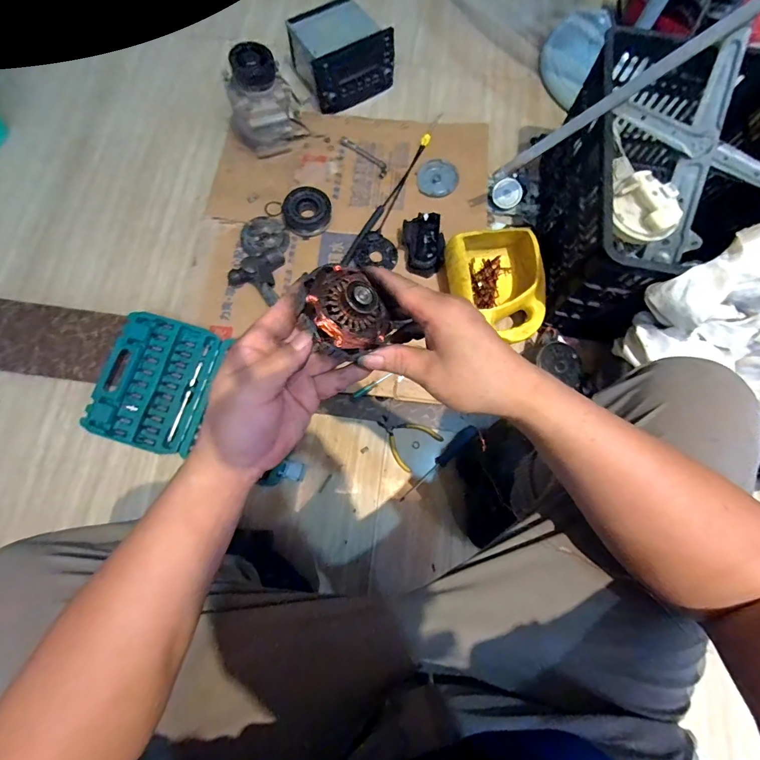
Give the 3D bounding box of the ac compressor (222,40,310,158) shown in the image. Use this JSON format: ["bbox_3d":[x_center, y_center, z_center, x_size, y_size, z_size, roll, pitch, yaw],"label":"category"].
[{"bbox_3d":[-0.261,-0.617,0.879,0.168,0.186,0.117,-15,74,-4],"label":"ac compressor"}]

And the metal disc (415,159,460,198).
[{"bbox_3d":[0.135,-0.477,0.930,0.097,0.006,0.107,39,77,8],"label":"metal disc"}]

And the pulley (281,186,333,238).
[{"bbox_3d":[-0.163,-0.380,0.890,0.112,0.046,0.095,-29,76,-7],"label":"pulley"}]

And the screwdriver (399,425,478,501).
[{"bbox_3d":[0.113,0.160,0.763,0.196,0.023,0.024,-42,80,-12],"label":"screwdriver"}]

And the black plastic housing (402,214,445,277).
[{"bbox_3d":[0.094,-0.289,0.847,0.080,0.055,0.129,-7,75,-4],"label":"black plastic housing"}]

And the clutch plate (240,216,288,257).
[{"bbox_3d":[-0.254,-0.319,0.874,0.105,0.020,0.101,1,75,-2],"label":"clutch plate"}]

